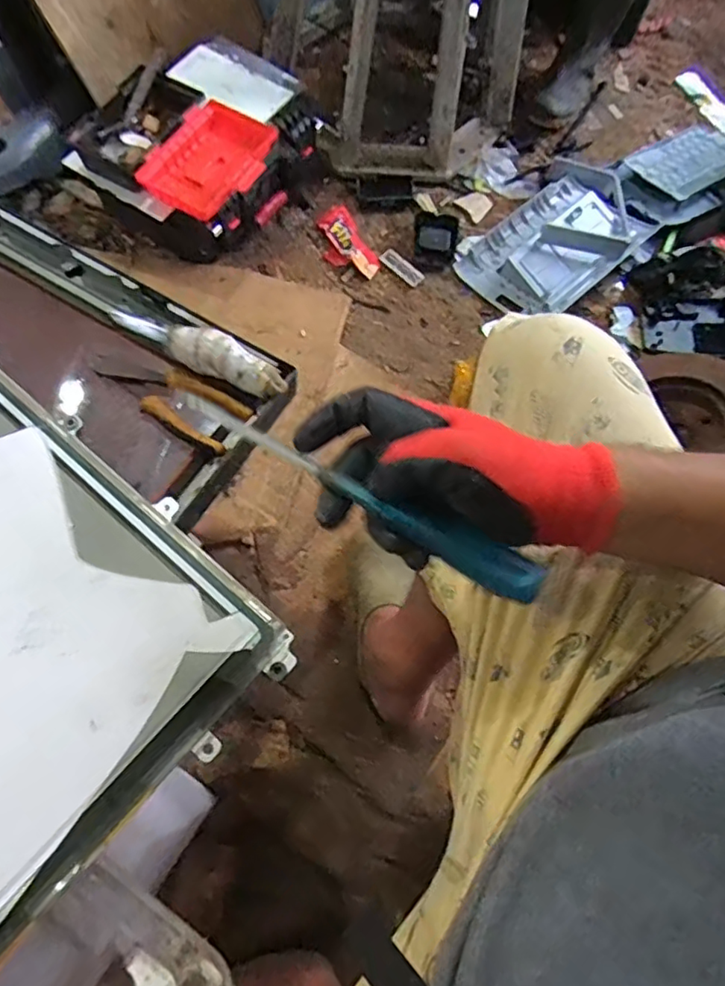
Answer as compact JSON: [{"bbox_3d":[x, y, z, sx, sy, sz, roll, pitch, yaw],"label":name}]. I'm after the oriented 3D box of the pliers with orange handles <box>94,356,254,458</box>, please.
[{"bbox_3d":[-0.184,-0.096,0.554,0.164,0.011,0.053,30,87,12],"label":"pliers with orange handles"}]

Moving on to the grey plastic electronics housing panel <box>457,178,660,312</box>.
[{"bbox_3d":[0.348,-0.448,1.052,0.310,0.065,0.221,-37,75,-16],"label":"grey plastic electronics housing panel"}]

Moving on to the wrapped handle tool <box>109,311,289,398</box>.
[{"bbox_3d":[-0.159,-0.138,0.556,0.202,0.040,0.034,31,70,8],"label":"wrapped handle tool"}]

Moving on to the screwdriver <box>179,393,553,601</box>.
[{"bbox_3d":[-0.001,-0.002,0.346,0.233,0.019,0.020,29,67,7],"label":"screwdriver"}]

